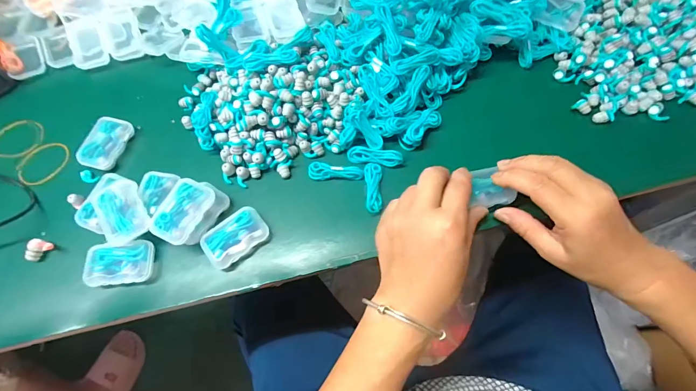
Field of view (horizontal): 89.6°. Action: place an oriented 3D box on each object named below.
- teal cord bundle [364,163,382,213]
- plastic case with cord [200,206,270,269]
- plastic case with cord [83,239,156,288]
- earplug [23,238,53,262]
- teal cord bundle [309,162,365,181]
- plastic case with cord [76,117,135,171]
[{"bbox_3d":[0.024,-0.008,0.324,0.016,0.009,0.048,-2,67,2],"label":"teal cord bundle"},{"bbox_3d":[-0.100,0.036,0.309,0.054,0.013,0.034,-39,71,-13],"label":"plastic case with cord"},{"bbox_3d":[-0.198,0.059,0.303,0.053,0.016,0.036,-5,67,0],"label":"plastic case with cord"},{"bbox_3d":[-0.273,0.048,0.309,0.015,0.011,0.019,3,67,4],"label":"earplug"},{"bbox_3d":[-0.012,-0.021,0.332,0.051,0.006,0.015,7,68,6],"label":"teal cord bundle"},{"bbox_3d":[-0.243,-0.053,0.351,0.037,0.011,0.055,16,69,9],"label":"plastic case with cord"}]

